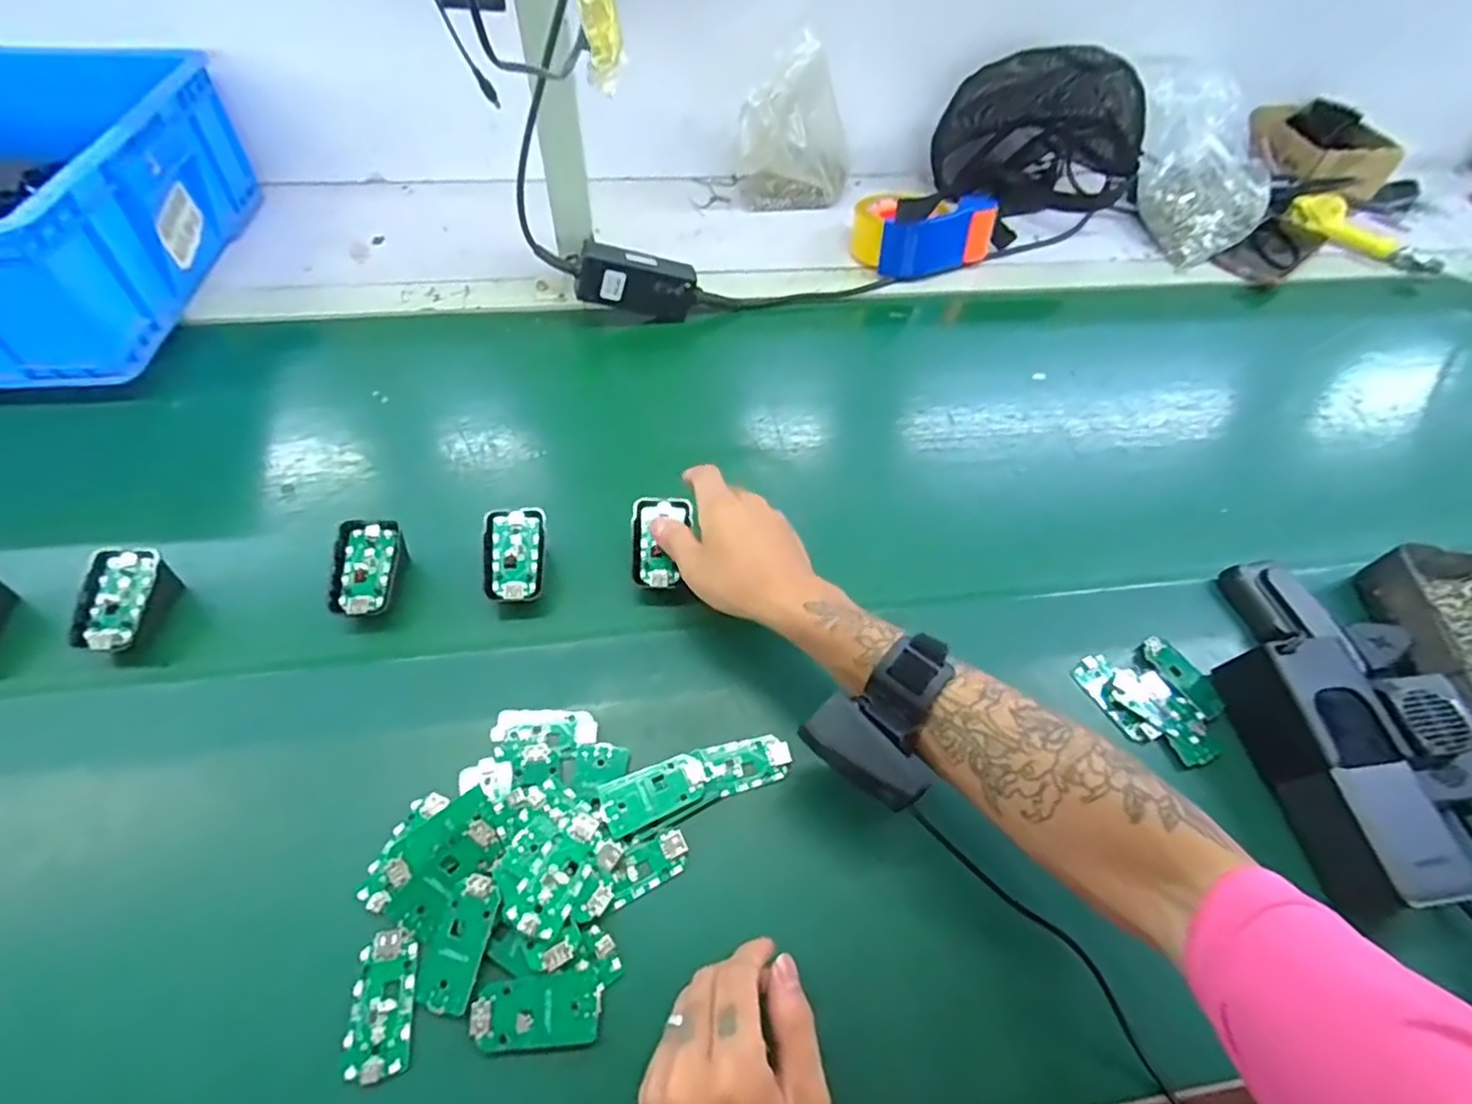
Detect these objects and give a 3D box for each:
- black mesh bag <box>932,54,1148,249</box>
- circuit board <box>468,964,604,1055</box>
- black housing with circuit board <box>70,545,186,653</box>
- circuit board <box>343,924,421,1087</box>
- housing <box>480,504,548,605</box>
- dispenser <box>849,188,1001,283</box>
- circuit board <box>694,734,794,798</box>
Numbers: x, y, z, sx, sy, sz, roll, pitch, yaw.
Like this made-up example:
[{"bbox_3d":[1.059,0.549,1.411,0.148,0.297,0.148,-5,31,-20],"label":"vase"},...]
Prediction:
[{"bbox_3d":[0.380,-0.519,0.827,0.164,0.172,0.196,-34,63,-26],"label":"black mesh bag"},{"bbox_3d":[-0.103,0.237,0.346,0.063,0.007,0.034,-3,54,-7],"label":"circuit board"},{"bbox_3d":[-0.423,0.036,0.460,0.045,0.042,0.070,9,54,2],"label":"black housing with circuit board"},{"bbox_3d":[-0.183,0.233,0.345,0.031,0.004,0.065,-4,54,-8],"label":"circuit board"},{"bbox_3d":[-0.163,0.005,0.493,0.043,0.024,0.069,0,70,-14],"label":"housing"},{"bbox_3d":[0.211,-0.369,0.759,0.144,0.059,0.092,-19,57,-17],"label":"dispenser"},{"bbox_3d":[0.006,0.134,0.426,0.058,0.009,0.033,-12,56,-13],"label":"circuit board"}]

